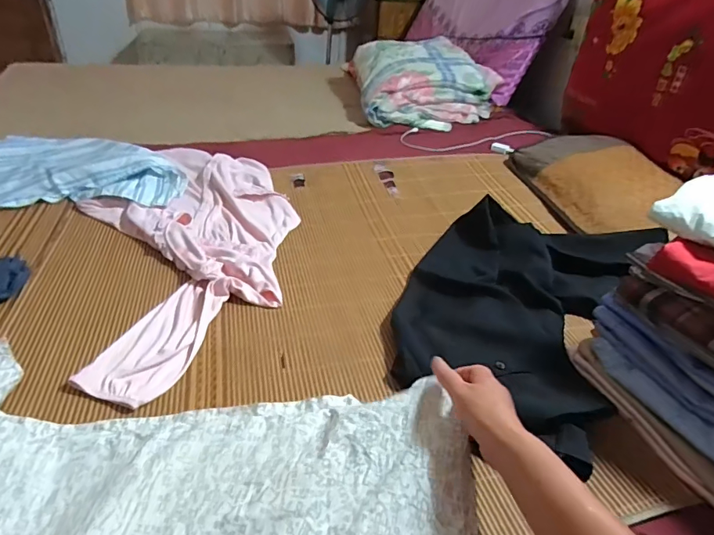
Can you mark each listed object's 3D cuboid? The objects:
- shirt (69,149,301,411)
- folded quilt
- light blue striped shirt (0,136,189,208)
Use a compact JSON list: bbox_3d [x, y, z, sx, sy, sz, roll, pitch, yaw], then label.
[{"bbox_3d":[-0.306,-0.070,0.917,0.408,0.038,0.762,-11,37,-23],"label":"shirt"},{"bbox_3d":[0.240,-0.648,1.662,0.492,0.217,0.406,-5,36,-13],"label":"folded quilt"},{"bbox_3d":[-0.688,-0.202,1.010,0.591,0.054,0.355,-6,36,-13],"label":"light blue striped shirt"}]

